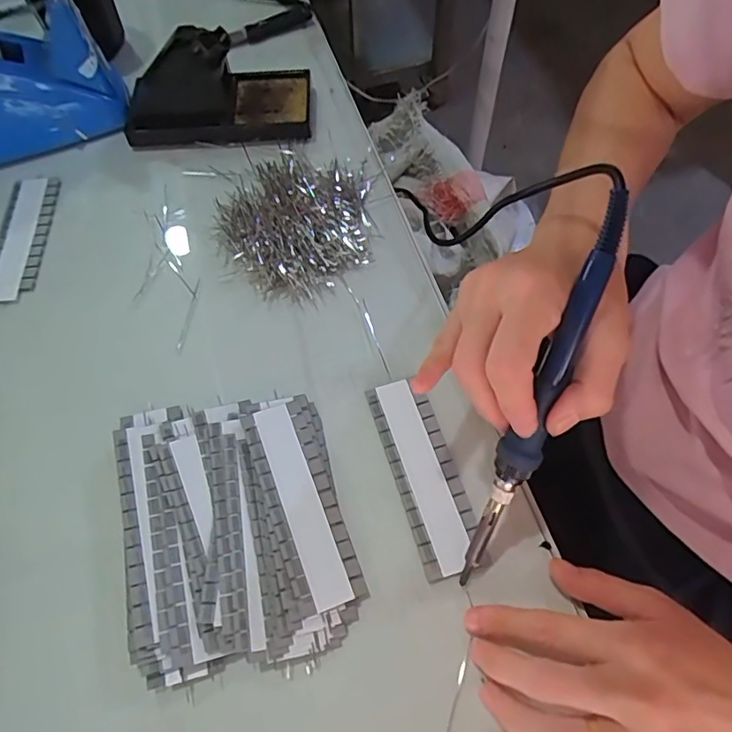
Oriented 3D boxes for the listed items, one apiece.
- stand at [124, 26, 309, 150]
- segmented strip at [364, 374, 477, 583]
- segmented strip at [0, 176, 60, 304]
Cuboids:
[{"bbox_3d":[-0.129,-0.240,0.482,0.163,0.072,0.078,-11,61,-5],"label":"stand"},{"bbox_3d":[0.036,0.065,0.353,0.038,0.004,0.124,-15,62,-7],"label":"segmented strip"},{"bbox_3d":[-0.273,-0.103,0.448,0.040,0.004,0.125,-2,61,0],"label":"segmented strip"}]

